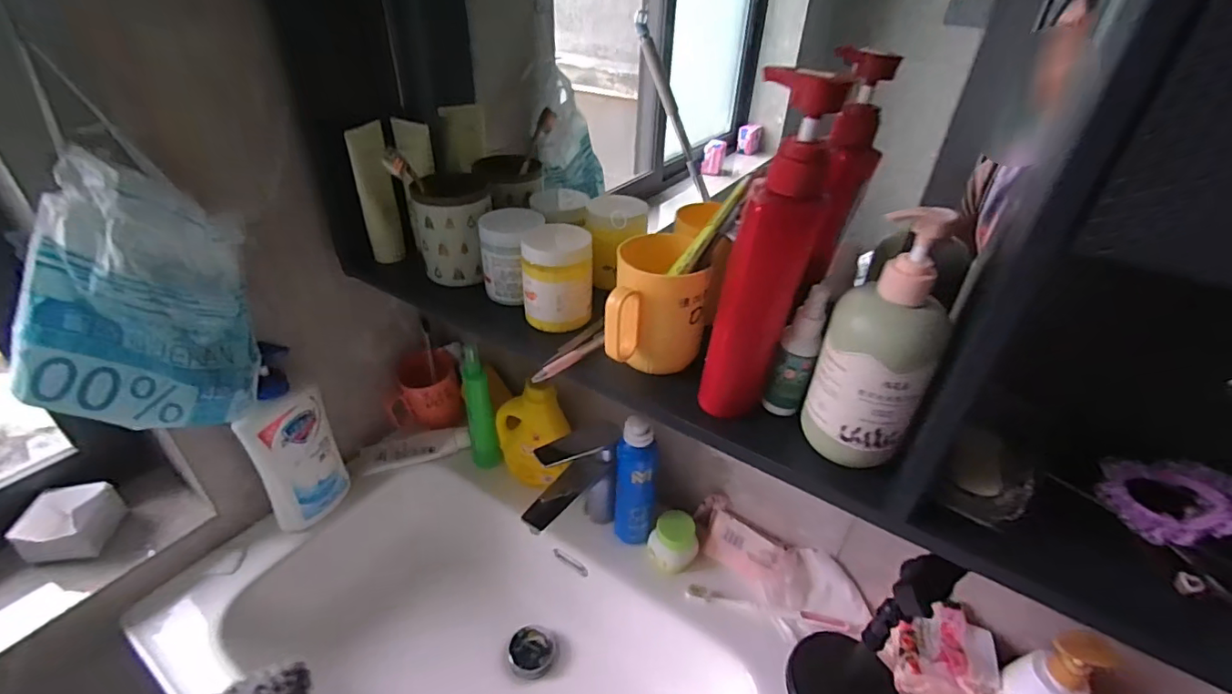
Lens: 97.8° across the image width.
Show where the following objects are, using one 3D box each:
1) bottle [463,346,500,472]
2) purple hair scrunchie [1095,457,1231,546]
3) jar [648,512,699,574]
[{"bbox_3d":[-0.189,0.093,0.750,0.033,0.207,0.045,-18,41,-27],"label":"bottle"},{"bbox_3d":[0.371,0.102,0.362,0.060,0.040,0.066,-14,39,-23],"label":"purple hair scrunchie"},{"bbox_3d":[0.074,0.249,0.687,0.064,0.061,0.051,10,36,9],"label":"jar"}]

